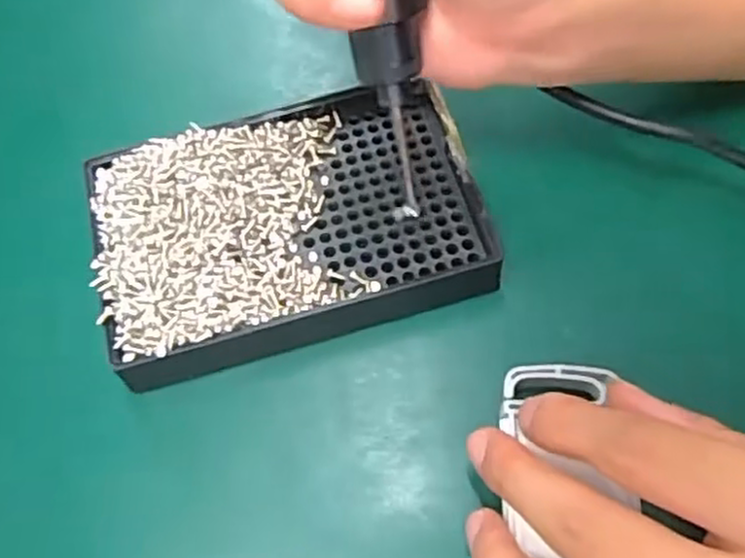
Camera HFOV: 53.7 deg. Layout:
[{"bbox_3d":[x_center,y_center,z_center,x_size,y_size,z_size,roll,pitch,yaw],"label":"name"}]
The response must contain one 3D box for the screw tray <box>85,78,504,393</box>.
[{"bbox_3d":[-0.031,-0.021,0.272,0.137,0.031,0.091,-19,64,-6],"label":"screw tray"}]

